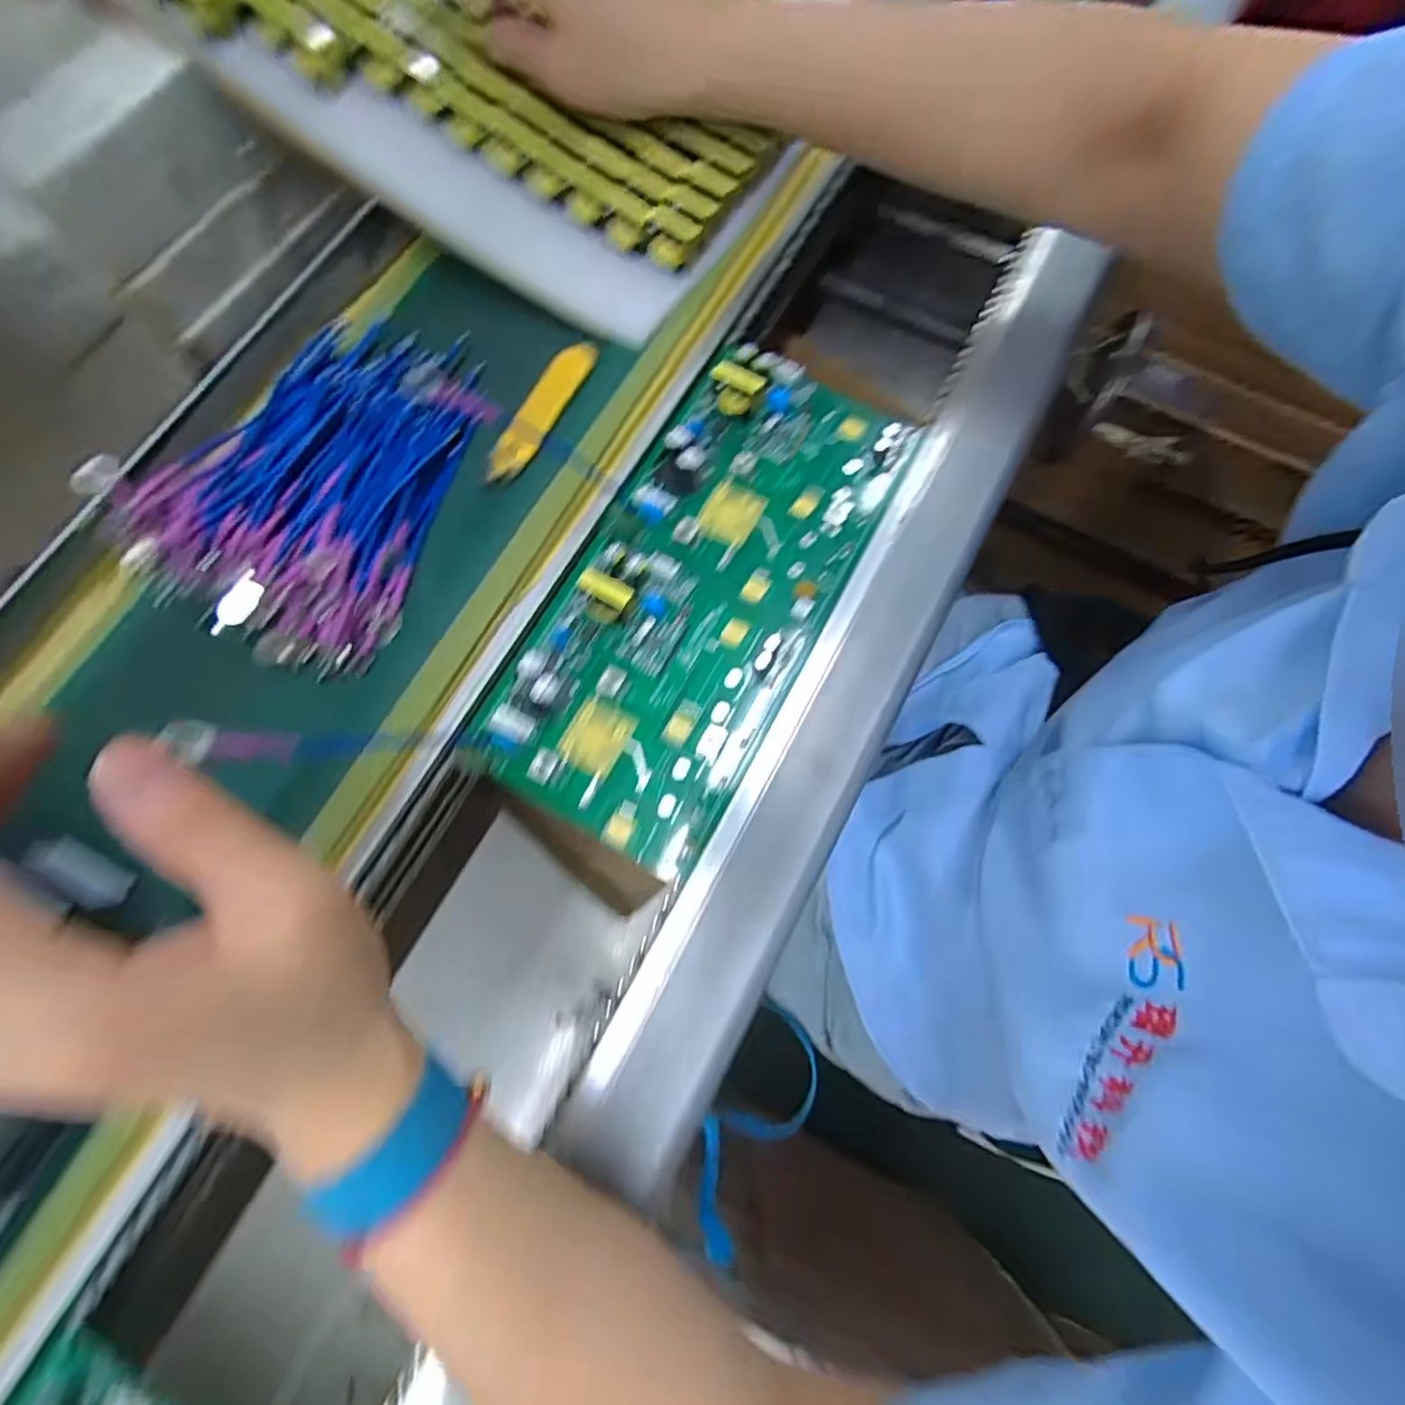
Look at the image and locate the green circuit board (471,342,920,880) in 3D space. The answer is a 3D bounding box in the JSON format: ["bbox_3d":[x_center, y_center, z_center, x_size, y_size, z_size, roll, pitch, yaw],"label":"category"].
[{"bbox_3d":[0.000,-0.062,0.301,0.113,0.025,0.257,28,76,9],"label":"green circuit board"}]

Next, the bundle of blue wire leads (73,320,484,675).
[{"bbox_3d":[-0.196,-0.119,0.303,0.141,0.026,0.185,18,76,5],"label":"bundle of blue wire leads"}]

